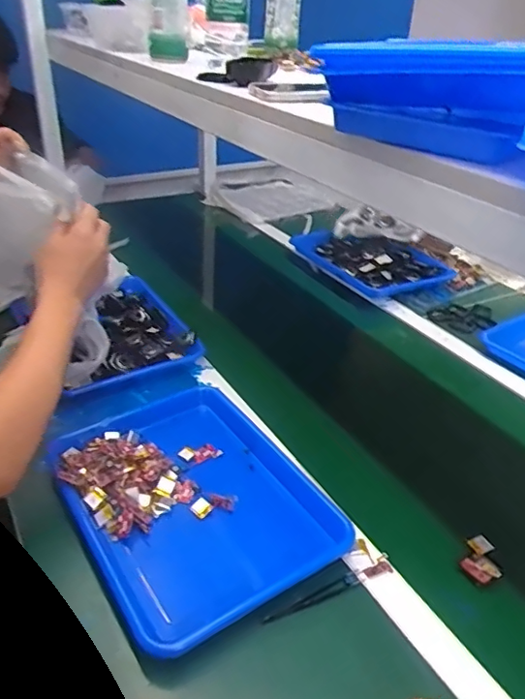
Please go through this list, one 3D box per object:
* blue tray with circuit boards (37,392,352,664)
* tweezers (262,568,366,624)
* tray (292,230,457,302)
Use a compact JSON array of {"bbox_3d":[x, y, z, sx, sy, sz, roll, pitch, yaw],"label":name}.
[{"bbox_3d":[-0.086,0.175,0.675,0.264,0.047,0.343,-18,38,-29],"label":"blue tray with circuit boards"},{"bbox_3d":[0.055,0.254,0.574,0.120,0.012,0.014,-14,36,-25],"label":"tweezers"},{"bbox_3d":[0.248,-0.215,1.293,0.210,0.060,0.363,-18,38,-29],"label":"tray"}]

